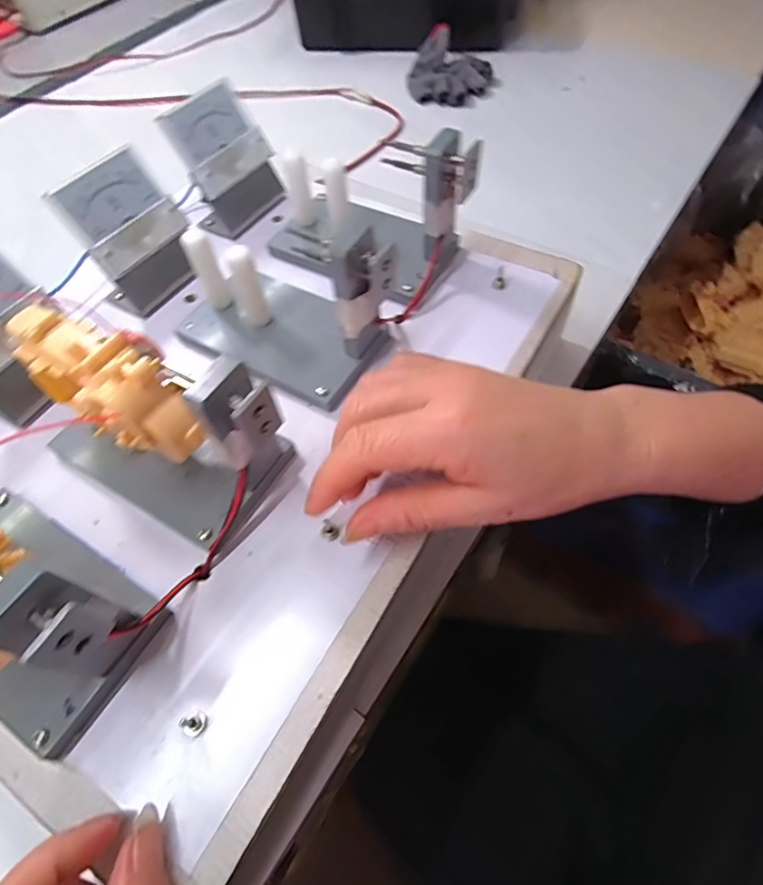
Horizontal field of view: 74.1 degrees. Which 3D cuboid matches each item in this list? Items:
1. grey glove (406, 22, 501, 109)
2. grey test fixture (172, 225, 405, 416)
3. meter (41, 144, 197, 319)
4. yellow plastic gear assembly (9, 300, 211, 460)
[{"bbox_3d":[0.087,-0.454,0.613,0.104,0.043,0.116,1,58,5],"label":"grey glove"},{"bbox_3d":[-0.061,-0.085,0.289,0.133,0.076,0.082,36,66,21],"label":"grey test fixture"},{"bbox_3d":[-0.158,-0.134,0.325,0.041,0.075,0.065,28,64,18],"label":"meter"},{"bbox_3d":[-0.122,-0.030,0.223,0.096,0.031,0.041,32,65,21],"label":"yellow plastic gear assembly"}]

